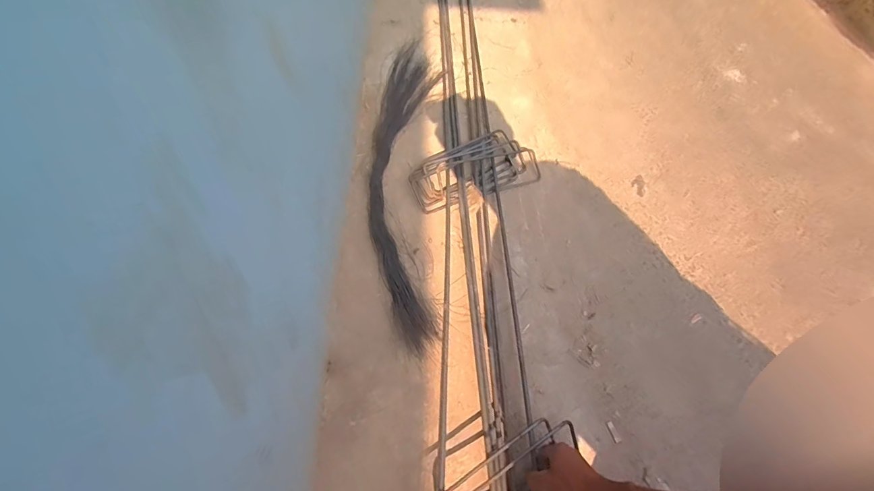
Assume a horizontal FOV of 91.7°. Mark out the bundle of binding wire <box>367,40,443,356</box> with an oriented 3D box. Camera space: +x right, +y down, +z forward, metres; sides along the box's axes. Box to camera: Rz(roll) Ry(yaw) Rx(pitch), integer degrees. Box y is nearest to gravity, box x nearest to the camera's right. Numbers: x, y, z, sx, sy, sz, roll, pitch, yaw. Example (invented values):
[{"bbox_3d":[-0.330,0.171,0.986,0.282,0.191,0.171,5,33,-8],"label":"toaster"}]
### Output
[{"bbox_3d":[-0.075,-0.206,0.967,0.147,0.029,0.915,1,54,-4],"label":"bundle of binding wire"}]

